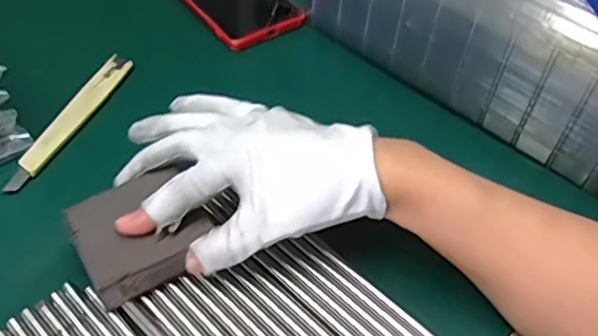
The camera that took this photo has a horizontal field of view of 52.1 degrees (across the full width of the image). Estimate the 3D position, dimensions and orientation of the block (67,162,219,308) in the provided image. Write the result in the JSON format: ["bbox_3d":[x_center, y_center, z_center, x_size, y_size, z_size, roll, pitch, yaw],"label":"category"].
[{"bbox_3d":[-0.090,0.038,0.346,0.068,0.029,0.059,-28,56,-28],"label":"block"}]

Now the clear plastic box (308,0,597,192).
[{"bbox_3d":[0.146,-0.111,0.465,0.294,0.109,0.105,36,54,25],"label":"clear plastic box"}]

